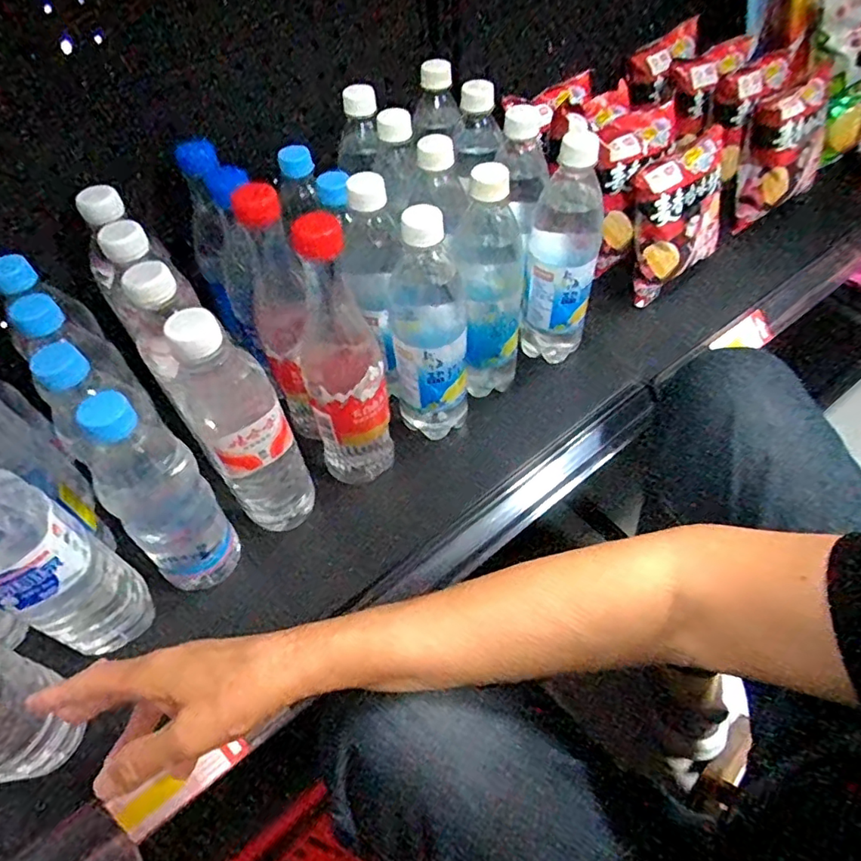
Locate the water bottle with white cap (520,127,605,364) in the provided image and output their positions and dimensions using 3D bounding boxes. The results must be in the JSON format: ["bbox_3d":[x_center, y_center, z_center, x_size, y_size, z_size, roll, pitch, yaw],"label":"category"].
[{"bbox_3d":[0.128,-0.165,0.553,0.064,0.237,0.055,7,53,8],"label":"water bottle with white cap"}]

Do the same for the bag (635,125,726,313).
[{"bbox_3d":[0.281,-0.238,0.638,0.116,0.144,0.057,-30,57,-19],"label":"bag"}]

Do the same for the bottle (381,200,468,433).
[{"bbox_3d":[-0.001,-0.085,0.499,0.068,0.226,0.064,-1,52,2],"label":"bottle"}]

